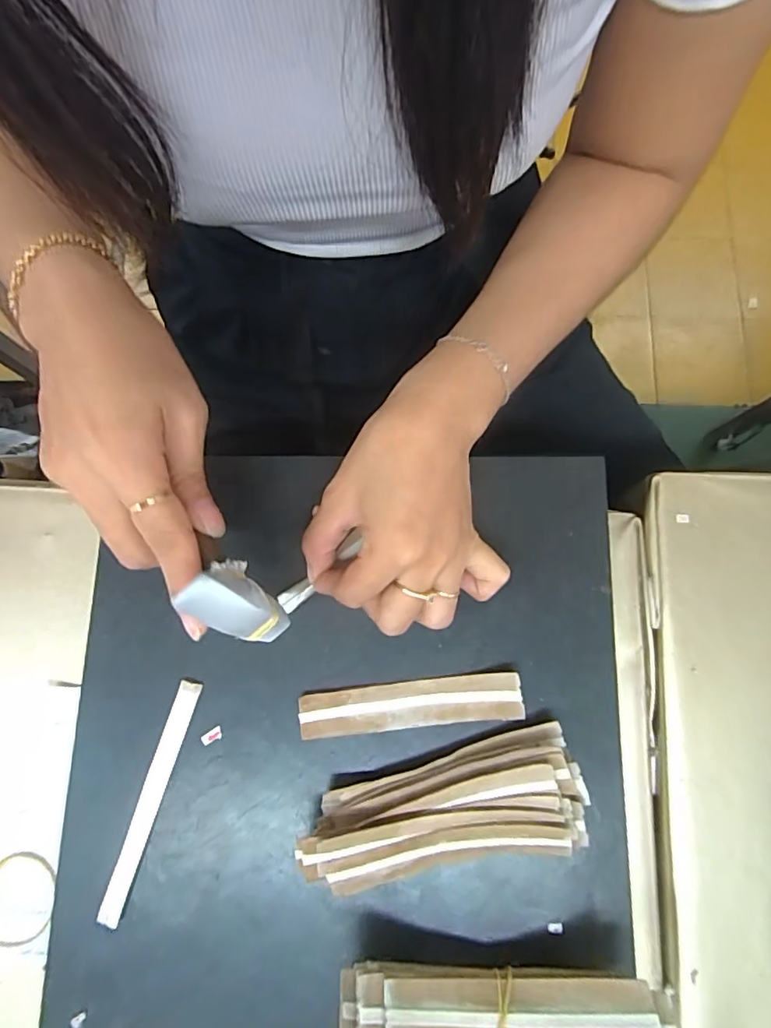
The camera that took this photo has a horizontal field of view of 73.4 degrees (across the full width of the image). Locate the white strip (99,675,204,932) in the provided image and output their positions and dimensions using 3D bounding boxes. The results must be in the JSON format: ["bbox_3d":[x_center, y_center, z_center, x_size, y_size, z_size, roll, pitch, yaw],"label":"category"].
[{"bbox_3d":[-0.127,0.152,0.278,0.013,0.004,0.122,16,79,5],"label":"white strip"}]

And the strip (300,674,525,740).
[{"bbox_3d":[0.013,0.105,0.284,0.119,0.007,0.024,-7,74,2],"label":"strip"}]

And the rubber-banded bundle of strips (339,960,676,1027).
[{"bbox_3d":[0.052,0.226,0.239,0.141,0.041,0.031,1,78,2],"label":"rubber-banded bundle of strips"}]

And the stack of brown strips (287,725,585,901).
[{"bbox_3d":[0.030,0.153,0.262,0.140,0.030,0.055,-14,78,-2],"label":"stack of brown strips"}]

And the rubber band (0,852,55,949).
[{"bbox_3d":[-0.205,0.214,0.289,0.043,0.005,0.045,0,77,1],"label":"rubber band"}]

